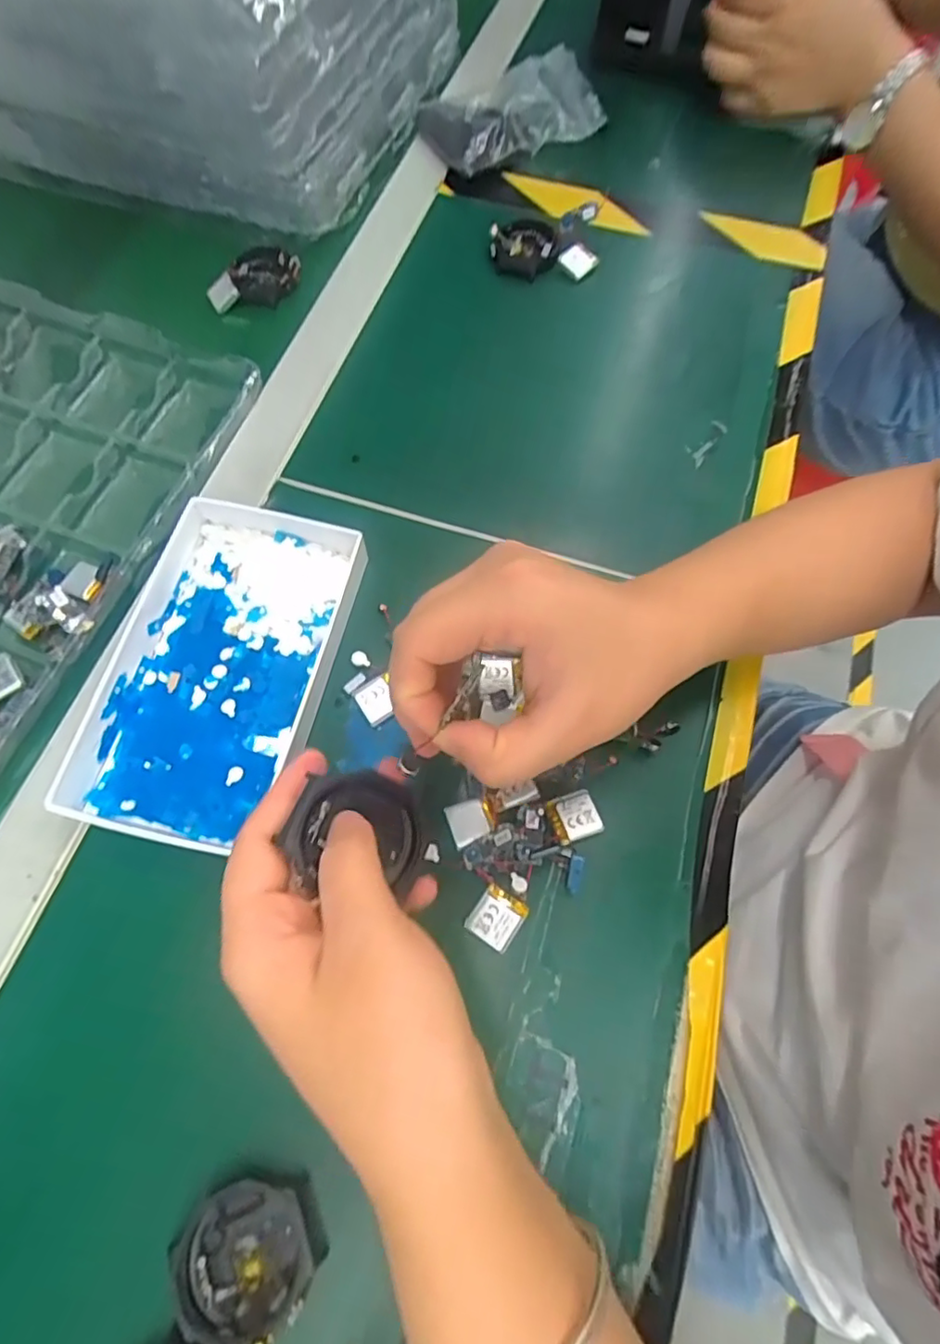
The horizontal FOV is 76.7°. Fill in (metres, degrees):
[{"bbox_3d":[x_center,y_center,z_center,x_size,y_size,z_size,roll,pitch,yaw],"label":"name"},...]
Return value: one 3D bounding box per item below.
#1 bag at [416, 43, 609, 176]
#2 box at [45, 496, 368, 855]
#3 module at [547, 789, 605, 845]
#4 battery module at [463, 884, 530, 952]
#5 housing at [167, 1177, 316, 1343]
[{"bbox_3d":[0.028,-0.453,0.477,0.131,0.030,0.087,-25,70,-8],"label":"bag"},{"bbox_3d":[-0.129,-0.005,0.303,0.107,0.023,0.174,12,69,4],"label":"box"},{"bbox_3d":[0.050,0.069,0.284,0.022,0.004,0.022,-16,69,-7],"label":"module"},{"bbox_3d":[0.012,0.112,0.271,0.021,0.009,0.022,31,71,11],"label":"battery module"},{"bbox_3d":[-0.087,0.225,0.229,0.047,0.018,0.049,0,68,0],"label":"housing"}]

